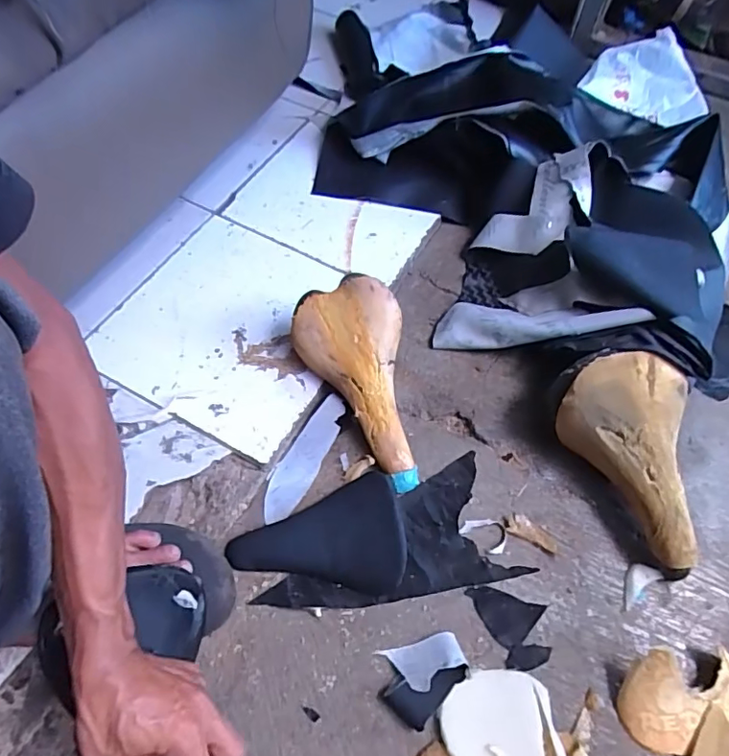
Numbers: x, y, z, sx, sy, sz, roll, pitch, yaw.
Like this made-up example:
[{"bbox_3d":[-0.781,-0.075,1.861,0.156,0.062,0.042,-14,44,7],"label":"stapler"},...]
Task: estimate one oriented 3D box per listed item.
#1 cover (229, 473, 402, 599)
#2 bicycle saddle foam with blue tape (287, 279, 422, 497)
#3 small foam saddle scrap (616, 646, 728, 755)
[{"bbox_3d":[-0.053,0.166,0.559,0.181,0.039,0.122,-6,60,-6],"label":"cover"},{"bbox_3d":[0.002,0.008,0.633,0.127,0.056,0.255,-17,79,-12],"label":"bicycle saddle foam with blue tape"},{"bbox_3d":[0.300,0.294,0.489,0.120,0.044,0.080,0,59,-3],"label":"small foam saddle scrap"}]

